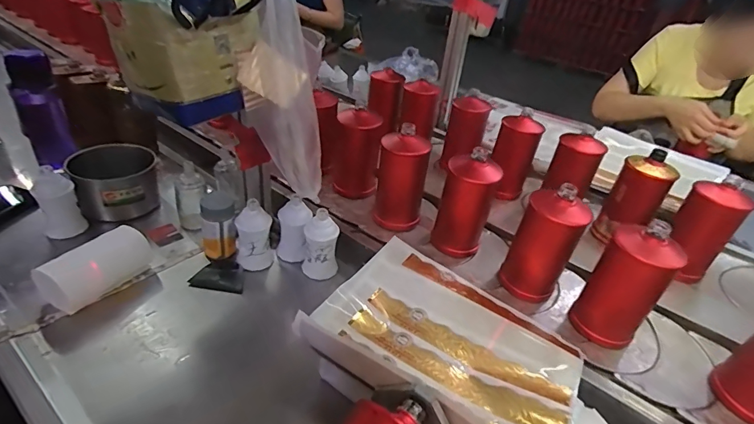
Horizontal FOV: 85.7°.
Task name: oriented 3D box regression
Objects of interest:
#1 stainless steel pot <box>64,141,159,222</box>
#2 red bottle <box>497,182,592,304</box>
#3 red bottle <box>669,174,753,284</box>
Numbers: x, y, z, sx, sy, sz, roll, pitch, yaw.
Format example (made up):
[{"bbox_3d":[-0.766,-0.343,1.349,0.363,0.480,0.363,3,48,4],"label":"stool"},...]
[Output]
[{"bbox_3d":[-0.478,-0.057,0.748,0.130,0.094,0.143,-23,46,-35],"label":"stainless steel pot"},{"bbox_3d":[0.253,0.050,0.627,0.071,0.177,0.075,-4,38,-16],"label":"red bottle"},{"bbox_3d":[0.565,0.033,0.710,0.071,0.174,0.077,14,37,8],"label":"red bottle"}]

